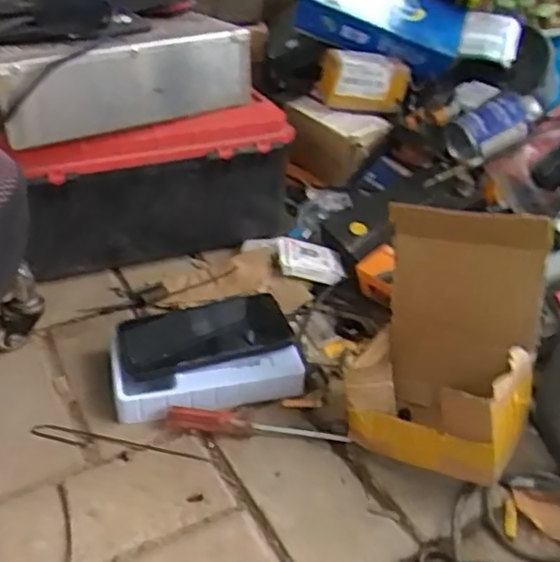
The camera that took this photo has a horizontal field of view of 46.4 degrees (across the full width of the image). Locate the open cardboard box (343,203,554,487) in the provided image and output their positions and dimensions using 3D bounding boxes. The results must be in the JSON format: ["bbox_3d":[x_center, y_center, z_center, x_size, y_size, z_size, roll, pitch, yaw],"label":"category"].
[{"bbox_3d":[0.140,0.055,0.547,0.146,0.197,0.129,16,36,20],"label":"open cardboard box"}]

